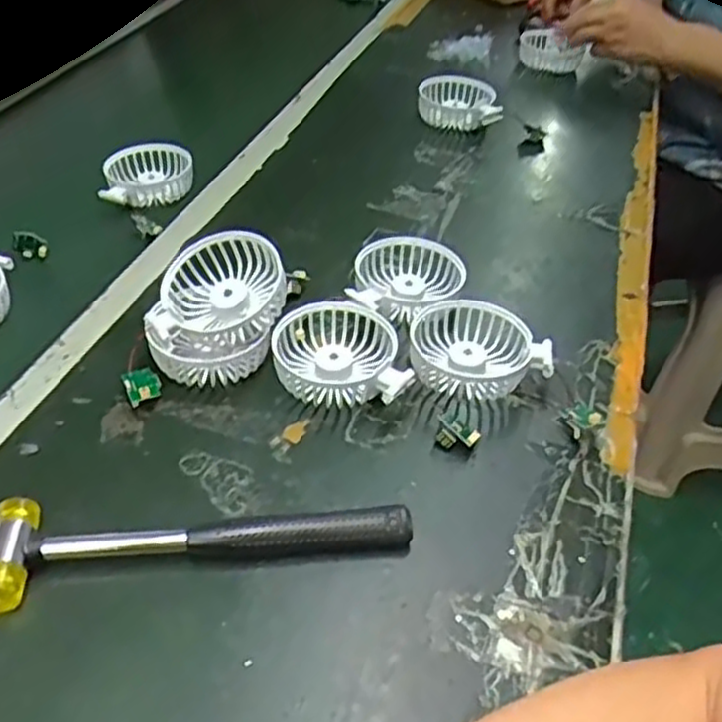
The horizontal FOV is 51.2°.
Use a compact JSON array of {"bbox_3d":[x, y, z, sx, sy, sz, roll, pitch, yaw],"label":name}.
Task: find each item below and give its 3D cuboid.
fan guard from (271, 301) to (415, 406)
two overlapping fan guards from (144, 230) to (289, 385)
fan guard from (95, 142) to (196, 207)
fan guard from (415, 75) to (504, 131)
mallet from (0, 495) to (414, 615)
[{"bbox_3d":[-0.015,-0.003,0.563,0.102,0.031,0.089,6,42,6],"label":"fan guard"},{"bbox_3d":[-0.107,-0.040,0.565,0.104,0.069,0.097,-8,43,-9],"label":"two overlapping fan guards"},{"bbox_3d":[-0.222,-0.195,0.788,0.092,0.034,0.082,-11,43,-13],"label":"fan guard"},{"bbox_3d":[0.117,-0.309,0.906,0.094,0.035,0.082,2,41,3],"label":"fan guard"},{"bbox_3d":[-0.091,0.101,0.438,0.239,0.023,0.061,-5,42,-6],"label":"mallet"}]

